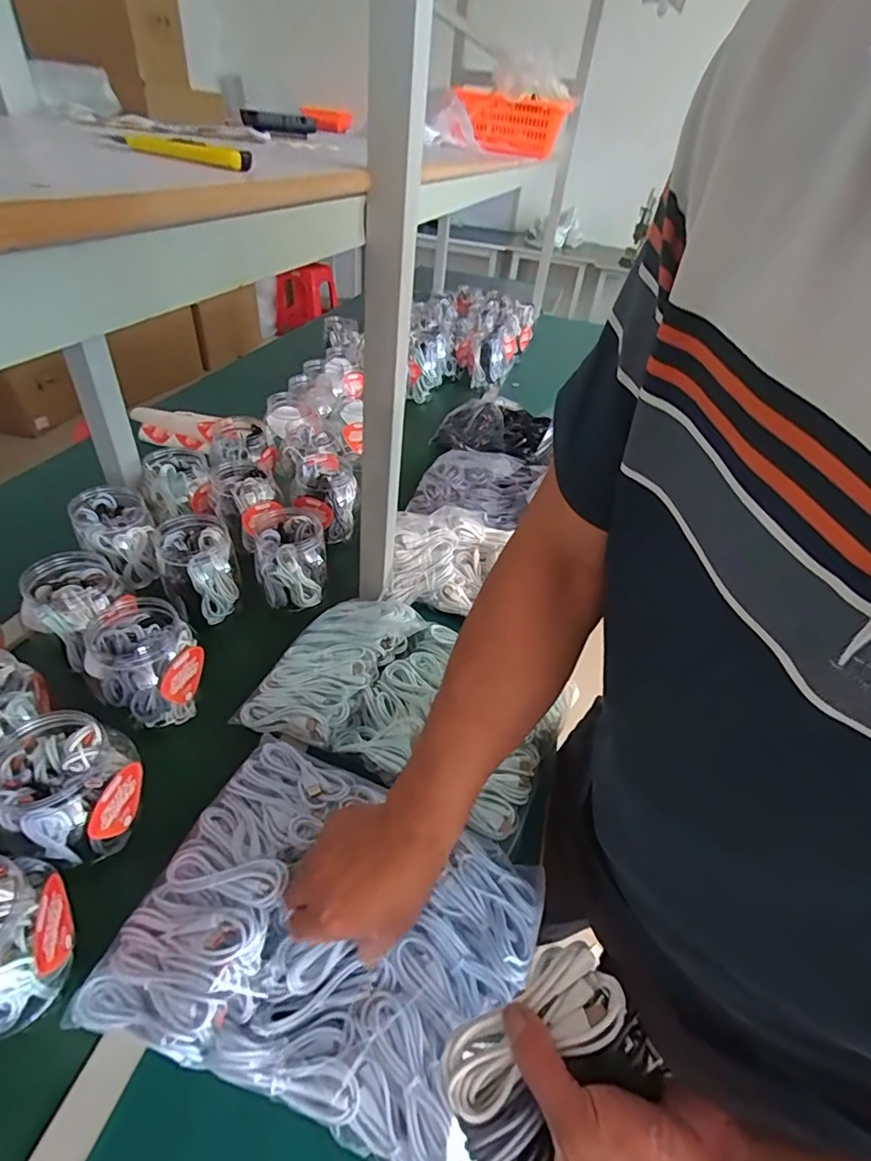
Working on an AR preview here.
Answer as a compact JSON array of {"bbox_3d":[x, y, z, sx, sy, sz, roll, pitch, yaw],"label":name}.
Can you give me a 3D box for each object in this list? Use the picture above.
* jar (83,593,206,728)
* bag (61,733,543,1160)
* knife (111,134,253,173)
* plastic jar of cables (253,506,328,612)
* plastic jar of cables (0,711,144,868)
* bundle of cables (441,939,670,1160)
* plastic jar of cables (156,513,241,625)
[{"bbox_3d":[-0.341,0.100,0.621,0.110,0.119,0.118,-27,51,-33],"label":"jar"},{"bbox_3d":[-0.088,0.305,0.470,0.334,0.062,0.260,19,42,13],"label":"bag"},{"bbox_3d":[-0.186,-0.316,0.382,0.126,0.012,0.020,24,43,18],"label":"knife"},{"bbox_3d":[-0.217,-0.028,0.785,0.096,0.134,0.088,4,41,-3],"label":"plastic jar of cables"},{"bbox_3d":[-0.340,0.196,0.494,0.100,0.120,0.097,4,41,-3],"label":"plastic jar of cables"},{"bbox_3d":[0.066,0.281,0.308,0.114,0.040,0.079,-19,47,-27],"label":"bundle of cables"},{"bbox_3d":[-0.338,-0.020,0.753,0.096,0.126,0.093,4,41,-3],"label":"plastic jar of cables"}]

